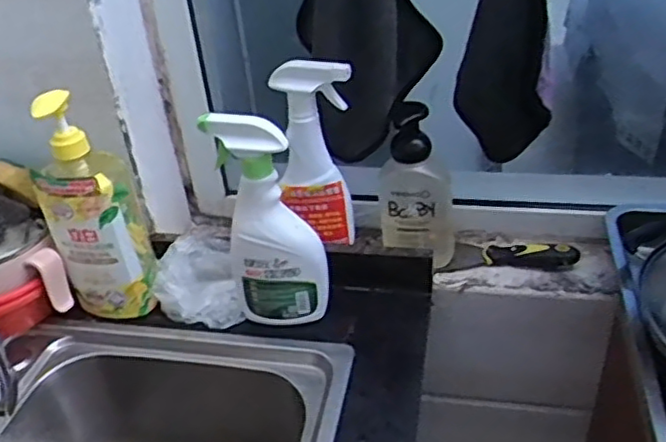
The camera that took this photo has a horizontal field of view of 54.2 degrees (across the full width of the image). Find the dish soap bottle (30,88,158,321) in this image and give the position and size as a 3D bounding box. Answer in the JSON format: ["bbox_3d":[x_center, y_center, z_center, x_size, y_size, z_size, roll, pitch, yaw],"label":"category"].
[{"bbox_3d":[-0.262,-0.015,0.716,0.097,0.269,0.069,-1,34,5],"label":"dish soap bottle"}]

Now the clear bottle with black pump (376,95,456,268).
[{"bbox_3d":[0.102,-0.042,0.776,0.089,0.195,0.083,3,35,11],"label":"clear bottle with black pump"}]

